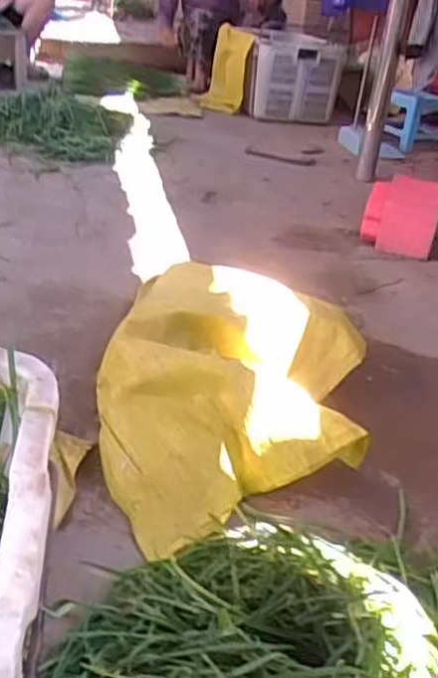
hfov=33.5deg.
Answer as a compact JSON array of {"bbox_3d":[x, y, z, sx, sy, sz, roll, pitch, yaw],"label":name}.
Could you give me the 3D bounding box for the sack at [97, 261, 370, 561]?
[{"bbox_3d":[0.023,0.078,1.116,0.394,0.165,0.541,14,31,12],"label":"sack"}]

